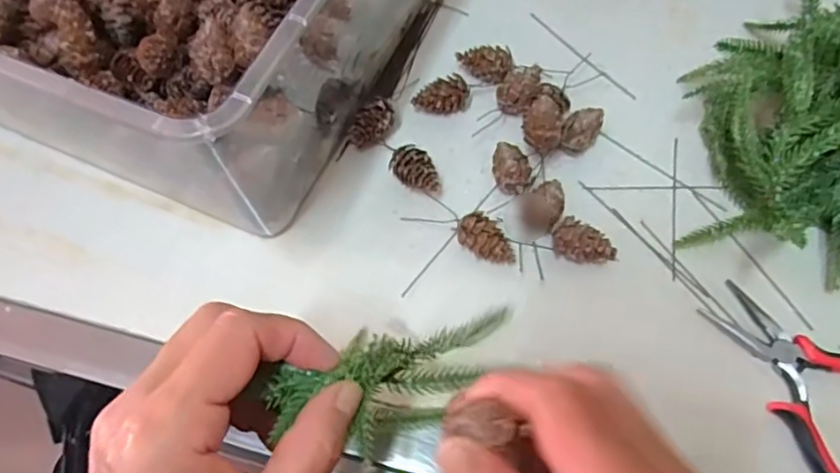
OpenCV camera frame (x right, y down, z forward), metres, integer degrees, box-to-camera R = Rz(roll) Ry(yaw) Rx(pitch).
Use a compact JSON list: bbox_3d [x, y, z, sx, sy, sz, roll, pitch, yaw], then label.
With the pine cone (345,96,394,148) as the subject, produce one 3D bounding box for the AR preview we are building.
[{"bbox_3d":[-0.032,-0.070,0.388,0.034,0.022,0.017,-41,70,-16],"label":"pine cone"}]

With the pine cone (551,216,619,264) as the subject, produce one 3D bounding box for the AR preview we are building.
[{"bbox_3d":[0.093,0.006,0.350,0.036,0.021,0.020,27,69,14],"label":"pine cone"}]

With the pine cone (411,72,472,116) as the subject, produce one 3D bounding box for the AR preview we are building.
[{"bbox_3d":[0.015,-0.090,0.397,0.037,0.022,0.018,-18,65,-6],"label":"pine cone"}]

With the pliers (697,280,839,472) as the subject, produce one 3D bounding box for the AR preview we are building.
[{"bbox_3d":[0.203,0.085,0.310,0.127,0.014,0.080,33,70,16],"label":"pliers"}]

